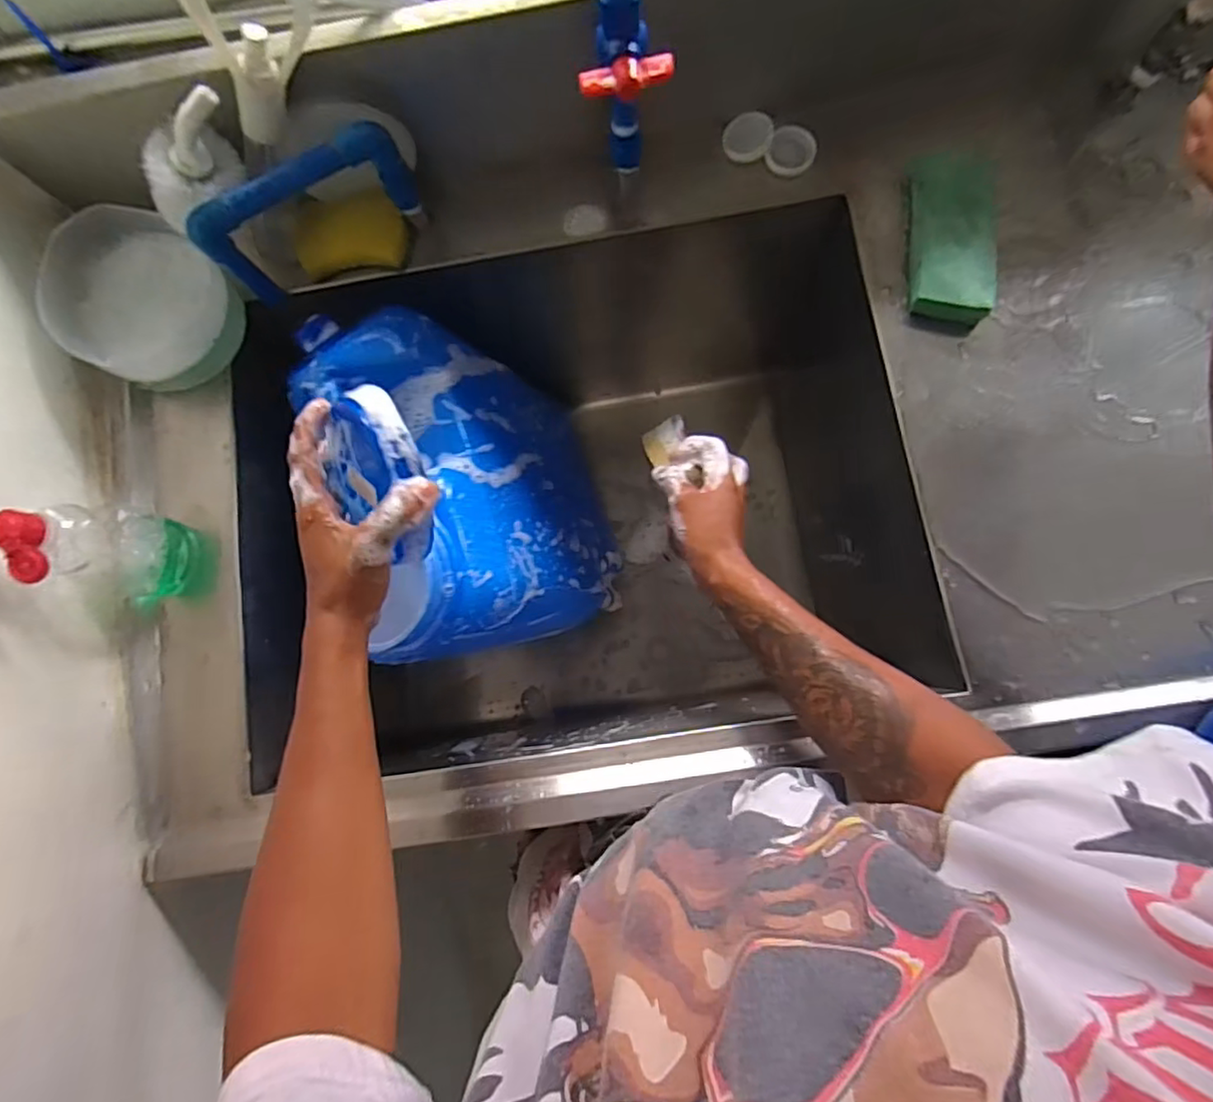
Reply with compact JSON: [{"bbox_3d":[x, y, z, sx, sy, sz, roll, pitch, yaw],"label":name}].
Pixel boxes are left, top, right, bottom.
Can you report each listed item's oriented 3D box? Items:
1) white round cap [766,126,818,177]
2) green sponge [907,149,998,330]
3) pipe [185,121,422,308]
[{"bbox_3d":[0.176,-0.378,0.594,0.043,0.012,0.042,0,84,5],"label":"white round cap"},{"bbox_3d":[0.307,-0.285,0.557,0.066,0.030,0.158,3,84,5],"label":"green sponge"},{"bbox_3d":[-0.254,-0.293,0.549,0.183,0.110,0.023,-28,83,1],"label":"pipe"}]

